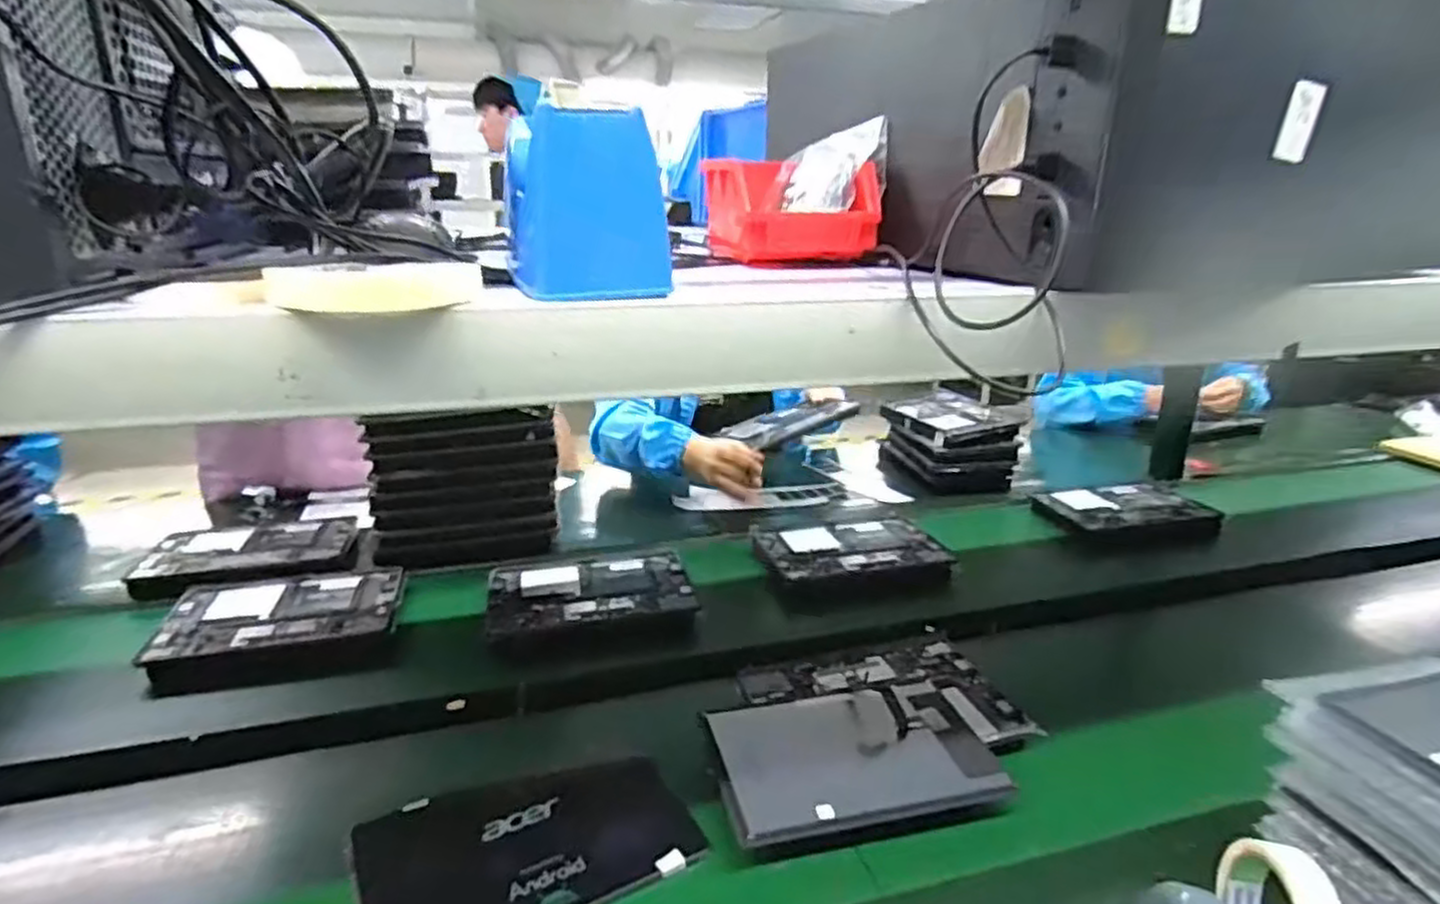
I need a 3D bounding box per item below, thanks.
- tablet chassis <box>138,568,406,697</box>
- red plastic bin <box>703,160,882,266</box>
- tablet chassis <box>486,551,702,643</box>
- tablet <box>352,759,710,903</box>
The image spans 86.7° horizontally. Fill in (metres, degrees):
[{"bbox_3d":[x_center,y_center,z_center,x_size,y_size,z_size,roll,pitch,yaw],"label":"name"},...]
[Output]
[{"bbox_3d":[-0.524,0.191,0.919,0.257,0.009,0.176,-3,19,-11],"label":"tablet chassis"},{"bbox_3d":[0.049,-0.190,0.601,0.108,0.066,0.145,-5,19,-16],"label":"red plastic bin"},{"bbox_3d":[-0.163,0.180,0.970,0.250,0.018,0.180,-4,19,-15],"label":"tablet chassis"},{"bbox_3d":[-0.154,0.320,0.619,0.247,0.013,0.154,-9,21,-28],"label":"tablet"}]

